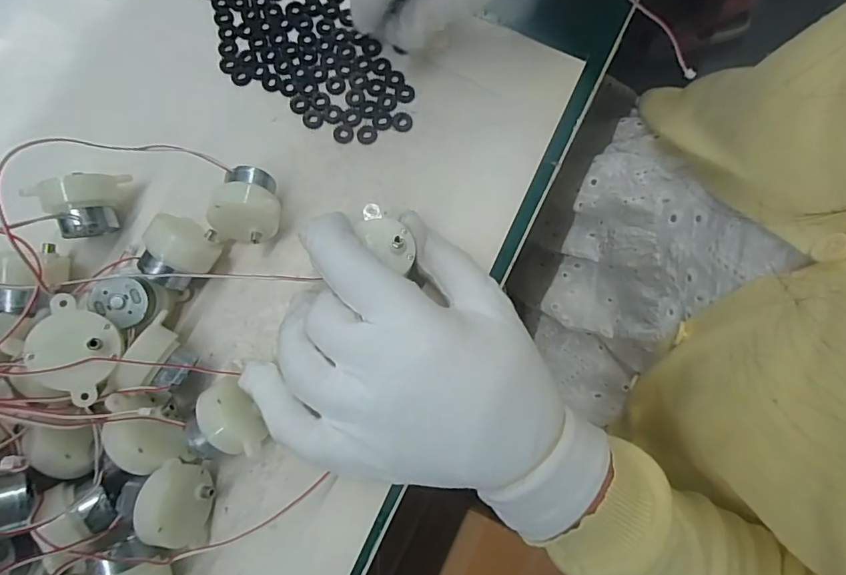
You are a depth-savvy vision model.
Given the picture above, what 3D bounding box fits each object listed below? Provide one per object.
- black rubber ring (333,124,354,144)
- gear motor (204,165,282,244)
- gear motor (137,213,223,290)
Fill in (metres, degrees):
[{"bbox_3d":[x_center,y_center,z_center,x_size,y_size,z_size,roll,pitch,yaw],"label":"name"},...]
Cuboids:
[{"bbox_3d":[-0.043,-0.082,0.258,0.011,0.004,0.011,0,79,0],"label":"black rubber ring"},{"bbox_3d":[-0.084,-0.040,0.235,0.036,0.033,0.034,4,79,0],"label":"gear motor"},{"bbox_3d":[-0.114,-0.016,0.230,0.029,0.032,0.032,28,80,5],"label":"gear motor"}]

